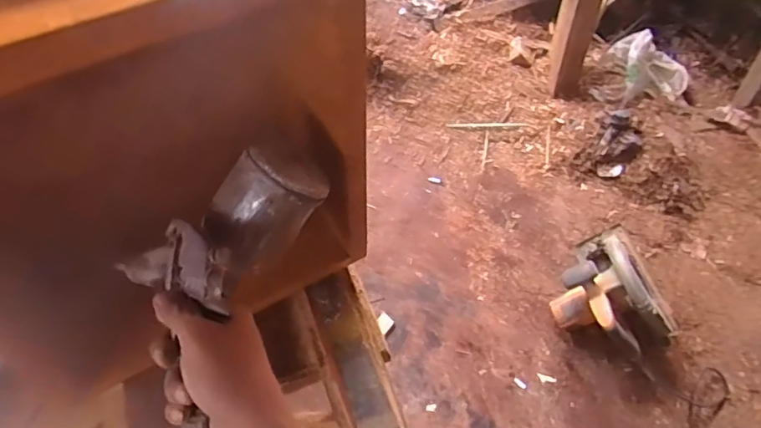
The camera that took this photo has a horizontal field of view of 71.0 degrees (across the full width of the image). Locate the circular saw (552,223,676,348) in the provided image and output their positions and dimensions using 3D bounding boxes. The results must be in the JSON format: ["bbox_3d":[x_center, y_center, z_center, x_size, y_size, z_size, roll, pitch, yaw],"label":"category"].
[{"bbox_3d":[0.558,0.166,1.308,0.253,0.171,0.301,-8,59,-2],"label":"circular saw"}]

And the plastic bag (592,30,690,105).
[{"bbox_3d":[0.825,-0.447,1.642,0.261,0.098,0.267,24,63,17],"label":"plastic bag"}]

